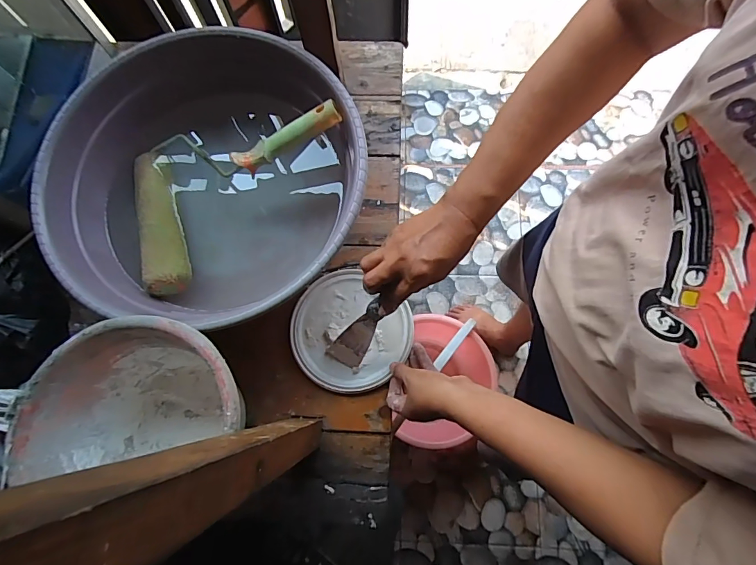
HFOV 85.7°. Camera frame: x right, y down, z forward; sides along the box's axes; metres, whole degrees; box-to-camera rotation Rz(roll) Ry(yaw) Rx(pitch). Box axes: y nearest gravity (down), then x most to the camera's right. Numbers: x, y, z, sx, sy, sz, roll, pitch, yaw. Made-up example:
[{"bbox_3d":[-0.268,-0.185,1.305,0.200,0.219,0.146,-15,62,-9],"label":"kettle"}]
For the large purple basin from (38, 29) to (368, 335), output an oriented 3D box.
[{"bbox_3d":[-0.231,-0.140,0.582,0.408,0.156,0.387,-1,76,3],"label":"large purple basin"}]

